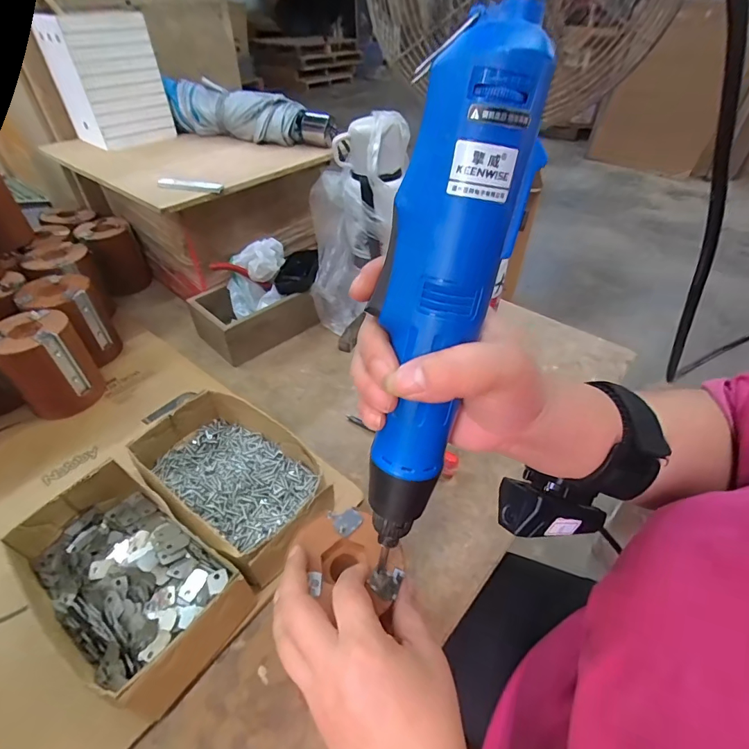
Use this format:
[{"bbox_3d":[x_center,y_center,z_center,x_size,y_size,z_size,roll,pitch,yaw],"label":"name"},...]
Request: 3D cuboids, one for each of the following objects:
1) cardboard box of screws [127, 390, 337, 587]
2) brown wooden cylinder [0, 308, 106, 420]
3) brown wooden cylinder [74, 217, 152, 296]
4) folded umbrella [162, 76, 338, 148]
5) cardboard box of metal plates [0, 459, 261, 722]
[{"bbox_3d":[-0.129,0.100,0.398,0.191,0.062,0.113,28,49,26],"label":"cardboard box of screws"},{"bbox_3d":[-0.368,-0.012,0.478,0.076,0.100,0.081,-25,49,-25],"label":"brown wooden cylinder"},{"bbox_3d":[-0.421,-0.193,0.686,0.081,0.100,0.079,-20,47,-20],"label":"brown wooden cylinder"},{"bbox_3d":[-0.181,-0.380,0.619,0.277,0.066,0.054,16,45,16],"label":"folded umbrella"},{"bbox_3d":[-0.192,0.161,0.330,0.193,0.065,0.107,26,49,25],"label":"cardboard box of metal plates"}]

